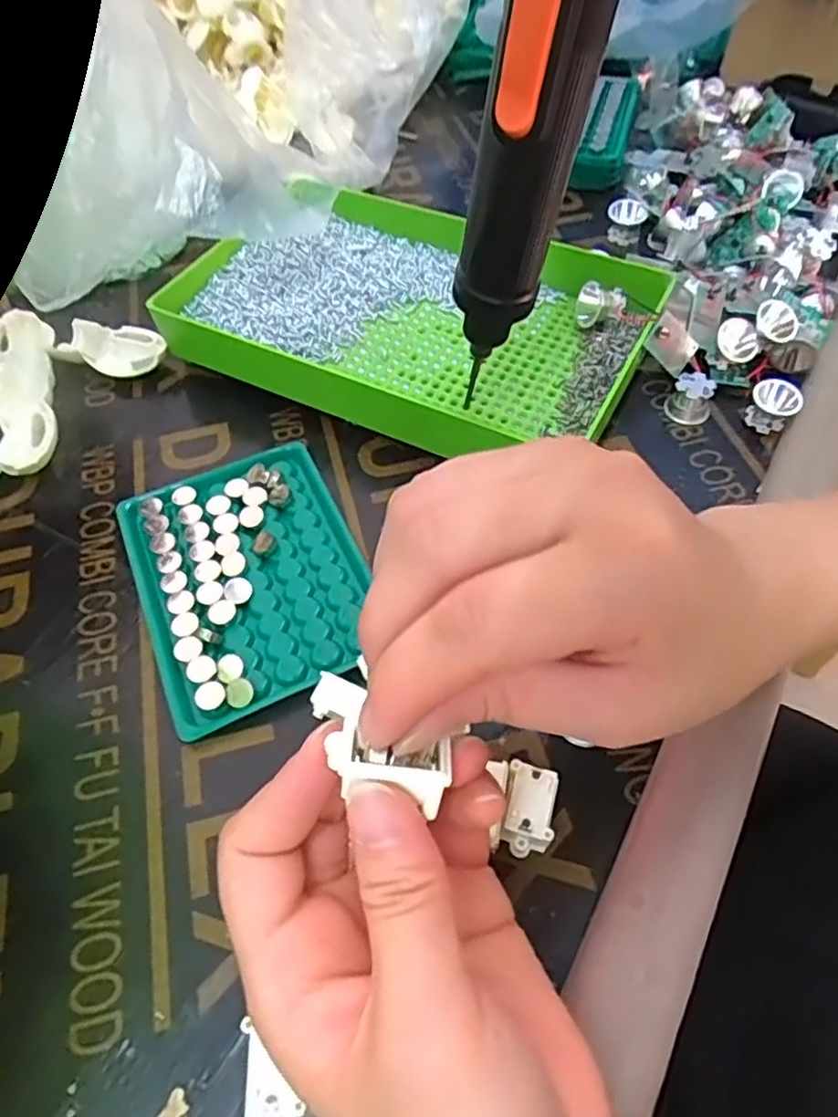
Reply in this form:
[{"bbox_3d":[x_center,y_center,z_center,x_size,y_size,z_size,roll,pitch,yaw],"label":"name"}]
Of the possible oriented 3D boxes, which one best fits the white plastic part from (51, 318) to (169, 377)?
[{"bbox_3d":[-0.173,-0.117,0.386,0.061,0.016,0.034,11,57,10],"label":"white plastic part"}]

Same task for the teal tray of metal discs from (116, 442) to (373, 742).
[{"bbox_3d":[-0.078,0.003,0.303,0.094,0.011,0.134,-22,58,-12],"label":"teal tray of metal discs"}]

